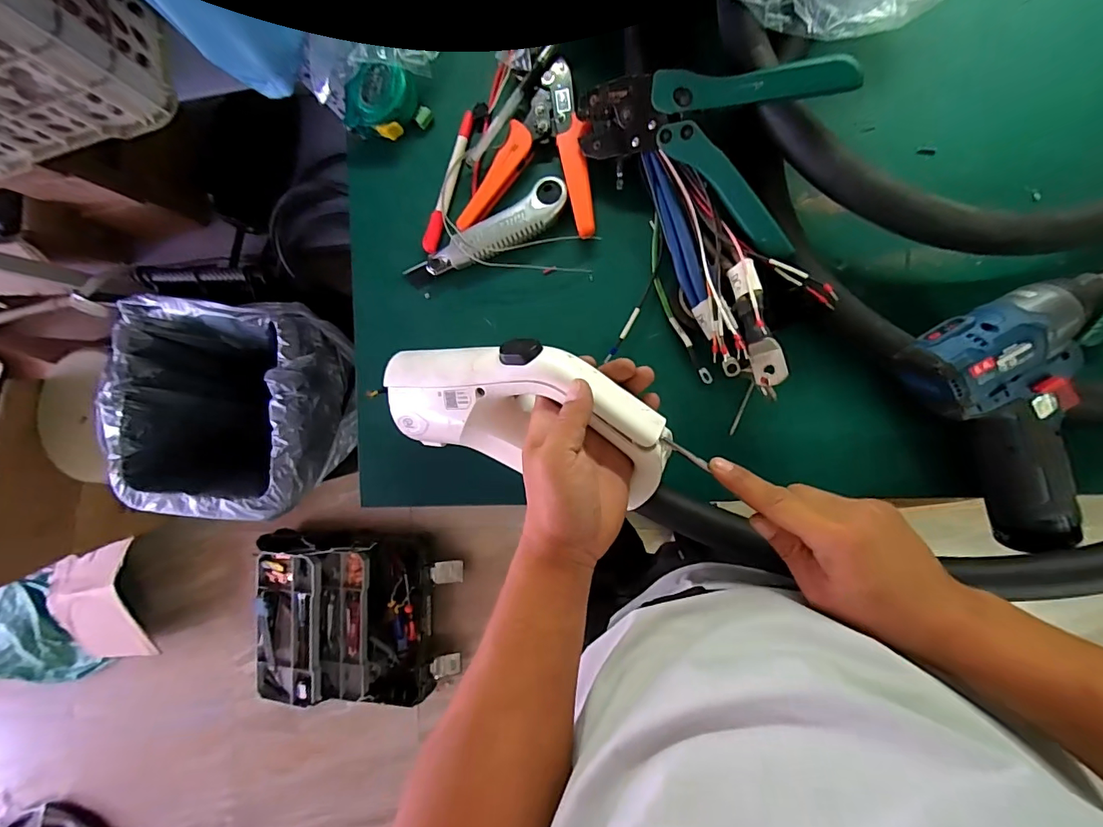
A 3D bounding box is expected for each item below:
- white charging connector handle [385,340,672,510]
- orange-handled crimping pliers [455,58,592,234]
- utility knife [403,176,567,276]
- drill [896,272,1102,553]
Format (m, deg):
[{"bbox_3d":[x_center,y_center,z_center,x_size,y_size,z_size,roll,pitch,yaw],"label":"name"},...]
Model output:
[{"bbox_3d":[-0.031,0.000,0.361,0.231,0.057,0.099,10,91,18],"label":"white charging connector handle"},{"bbox_3d":[-0.014,-0.247,0.447,0.122,0.023,0.154,8,91,10],"label":"orange-handled crimping pliers"},{"bbox_3d":[-0.060,-0.167,0.455,0.165,0.025,0.038,-28,85,8],"label":"utility knife"},{"bbox_3d":[0.340,0.009,0.349,0.120,0.086,0.186,-22,86,9],"label":"drill"}]

